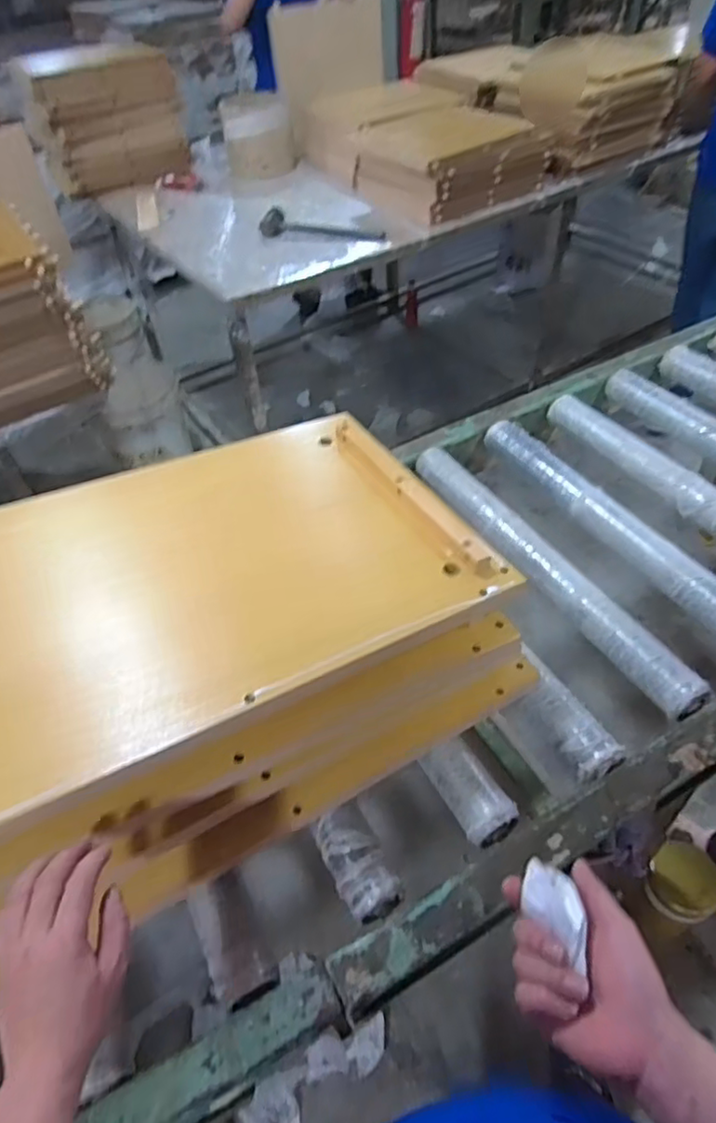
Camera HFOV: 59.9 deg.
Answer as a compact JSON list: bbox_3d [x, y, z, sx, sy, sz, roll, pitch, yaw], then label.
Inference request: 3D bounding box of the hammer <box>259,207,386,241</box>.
[{"bbox_3d":[-0.105,-0.852,1.594,0.338,0.046,0.103,20,52,22],"label":"hammer"}]

